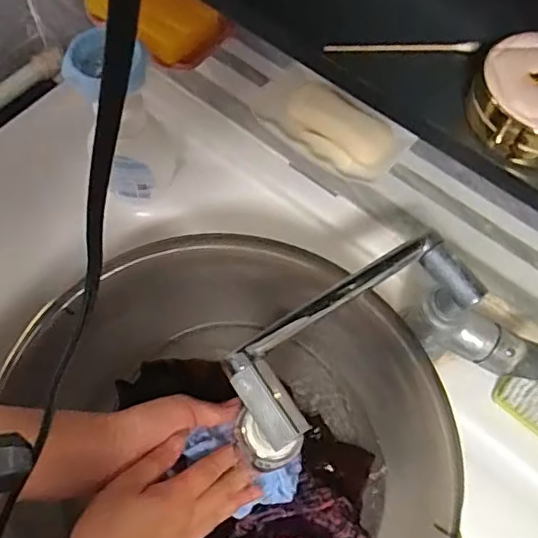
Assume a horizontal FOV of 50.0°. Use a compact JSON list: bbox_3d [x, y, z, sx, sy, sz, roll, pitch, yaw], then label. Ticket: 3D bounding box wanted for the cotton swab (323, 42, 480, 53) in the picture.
[{"bbox_3d":[0.079,-0.132,0.344,0.092,0.005,0.005,-1,61,-1],"label":"cotton swab"}]

